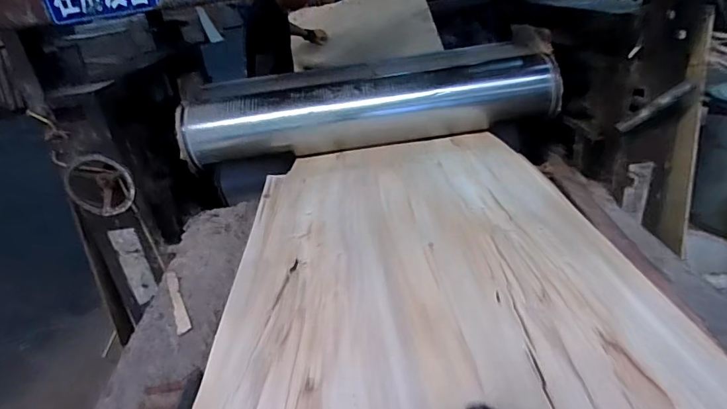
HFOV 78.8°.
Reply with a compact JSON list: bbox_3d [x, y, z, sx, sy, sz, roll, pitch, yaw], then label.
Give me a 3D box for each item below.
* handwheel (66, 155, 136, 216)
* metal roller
[{"bbox_3d":[-0.640,-0.047,1.084,0.149,0.149,0.035,-9,27,-1],"label":"handwheel"},{"bbox_3d":[0.015,-0.299,1.361,1.095,0.231,0.177,-8,27,0],"label":"metal roller"}]

